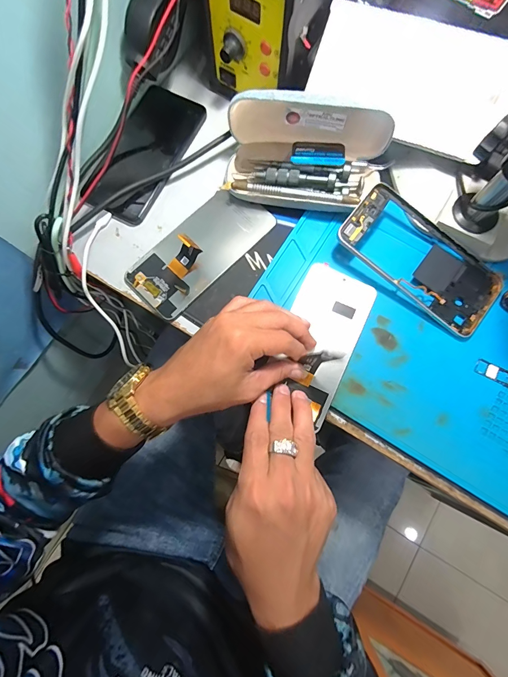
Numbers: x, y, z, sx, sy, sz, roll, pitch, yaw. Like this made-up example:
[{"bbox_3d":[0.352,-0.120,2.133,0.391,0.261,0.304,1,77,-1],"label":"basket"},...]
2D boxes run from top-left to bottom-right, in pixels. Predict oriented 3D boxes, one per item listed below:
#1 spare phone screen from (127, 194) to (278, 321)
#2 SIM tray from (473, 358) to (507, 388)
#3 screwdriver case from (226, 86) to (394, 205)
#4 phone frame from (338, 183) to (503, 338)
[{"bbox_3d":[-0.056,-0.096,0.343,0.072,0.020,0.156,44,82,9],"label":"spare phone screen"},{"bbox_3d":[0.236,0.034,0.320,0.042,0.004,0.016,27,80,6],"label":"SIM tray"},{"bbox_3d":[0.052,-0.184,0.333,0.158,0.074,0.086,7,79,3],"label":"screwdriver case"},{"bbox_3d":[0.167,-0.078,0.333,0.166,0.008,0.077,39,84,-1],"label":"phone frame"}]

